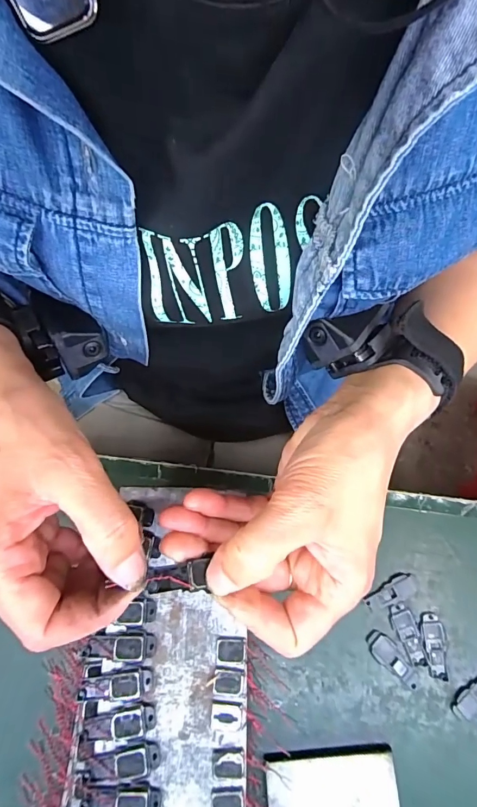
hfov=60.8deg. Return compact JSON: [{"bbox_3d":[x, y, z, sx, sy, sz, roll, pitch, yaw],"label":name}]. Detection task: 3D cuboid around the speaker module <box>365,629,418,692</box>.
[{"bbox_3d":[0.105,0.173,0.275,0.042,0.004,0.016,41,78,11],"label":"speaker module"}]

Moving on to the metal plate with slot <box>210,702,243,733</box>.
[{"bbox_3d":[-0.006,0.168,0.217,0.017,0.004,0.013,3,72,1],"label":"metal plate with slot"}]

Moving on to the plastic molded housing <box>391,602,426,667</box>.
[{"bbox_3d":[0.117,0.158,0.278,0.013,0.004,0.040,-15,75,-4],"label":"plastic molded housing"}]

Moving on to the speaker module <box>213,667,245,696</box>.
[{"bbox_3d":[-0.005,0.151,0.221,0.017,0.004,0.013,6,72,2],"label":"speaker module"}]

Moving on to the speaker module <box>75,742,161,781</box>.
[{"bbox_3d":[-0.065,0.189,0.215,0.046,0.010,0.014,-8,62,1],"label":"speaker module"}]

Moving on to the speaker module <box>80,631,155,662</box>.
[{"bbox_3d":[-0.066,0.135,0.227,0.038,0.004,0.015,1,72,0],"label":"speaker module"}]

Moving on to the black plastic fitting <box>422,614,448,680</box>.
[{"bbox_3d":[0.134,0.165,0.277,0.014,0.004,0.041,-4,74,-1],"label":"black plastic fitting"}]

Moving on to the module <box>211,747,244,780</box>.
[{"bbox_3d":[-0.005,0.188,0.212,0.016,0.004,0.013,-7,72,-3],"label":"module"}]

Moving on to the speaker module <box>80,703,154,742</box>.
[{"bbox_3d":[-0.065,0.172,0.217,0.040,0.007,0.015,-14,72,-5],"label":"speaker module"}]

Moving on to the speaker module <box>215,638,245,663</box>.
[{"bbox_3d":[-0.005,0.138,0.226,0.016,0.004,0.012,-1,72,-1],"label":"speaker module"}]

